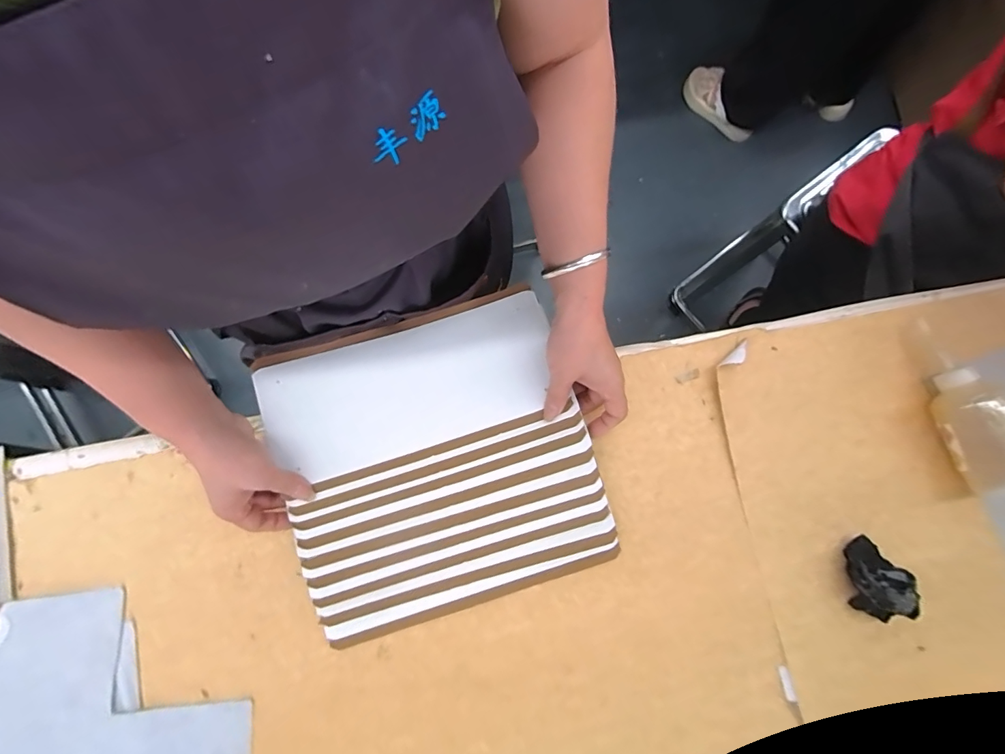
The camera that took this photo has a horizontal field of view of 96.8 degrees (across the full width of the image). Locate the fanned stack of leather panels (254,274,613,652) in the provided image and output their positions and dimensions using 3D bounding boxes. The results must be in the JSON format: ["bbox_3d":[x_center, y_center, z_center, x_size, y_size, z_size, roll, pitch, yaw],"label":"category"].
[{"bbox_3d":[-0.066,0.080,0.431,0.284,0.047,0.274,-18,78,-2],"label":"fanned stack of leather panels"}]

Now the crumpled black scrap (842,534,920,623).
[{"bbox_3d":[0.333,0.184,0.398,0.043,0.044,0.072,-29,79,-5],"label":"crumpled black scrap"}]

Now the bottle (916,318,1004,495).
[{"bbox_3d":[0.435,0.026,0.415,0.042,0.056,0.162,-10,78,-1],"label":"bottle"}]

